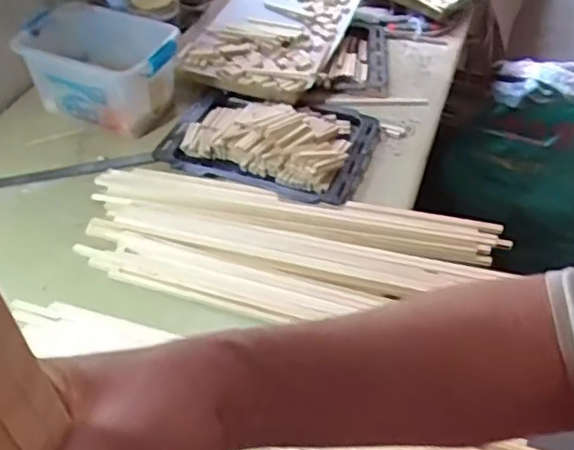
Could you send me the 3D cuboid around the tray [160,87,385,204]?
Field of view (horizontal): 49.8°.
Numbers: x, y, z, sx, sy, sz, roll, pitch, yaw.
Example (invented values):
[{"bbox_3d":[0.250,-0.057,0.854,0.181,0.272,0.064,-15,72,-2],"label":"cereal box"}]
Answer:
[{"bbox_3d":[-0.027,-0.160,1.120,0.362,0.072,0.245,10,45,8],"label":"tray"}]

